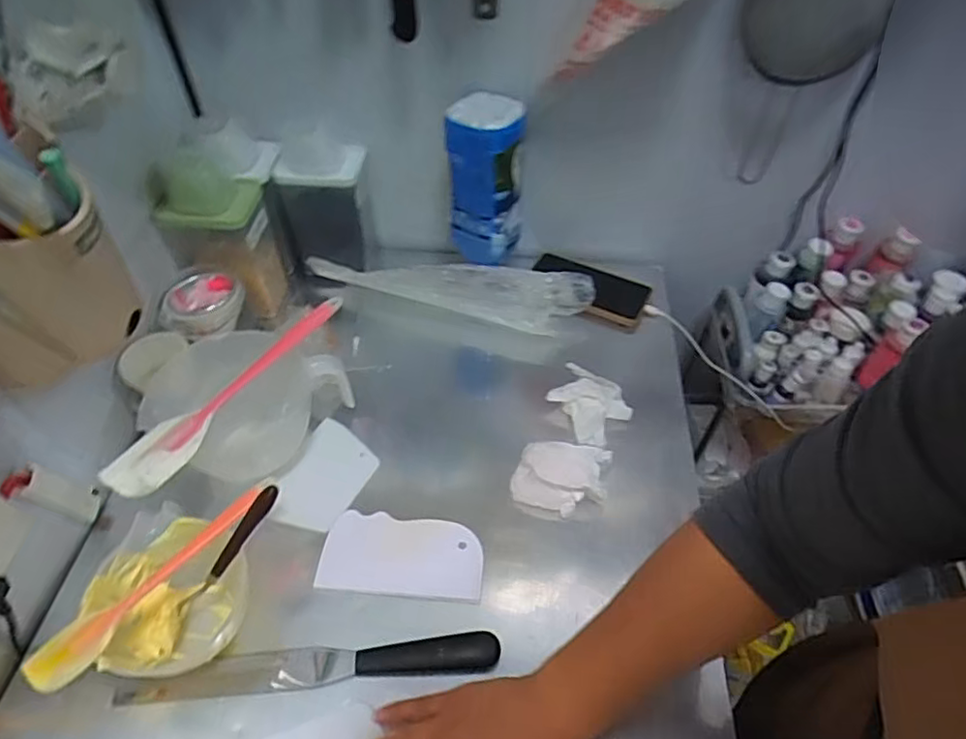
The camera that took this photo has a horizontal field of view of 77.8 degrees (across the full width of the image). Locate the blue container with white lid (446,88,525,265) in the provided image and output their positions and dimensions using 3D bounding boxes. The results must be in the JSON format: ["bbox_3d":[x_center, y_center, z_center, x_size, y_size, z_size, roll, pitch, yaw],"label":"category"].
[{"bbox_3d":[0.004,-0.220,0.724,0.088,0.175,0.077,0,52,1],"label":"blue container with white lid"}]

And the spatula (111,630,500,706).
[{"bbox_3d":[-0.143,0.257,0.513,0.309,0.025,0.031,-4,52,-3],"label":"spatula"}]

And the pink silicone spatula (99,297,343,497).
[{"bbox_3d":[-0.238,0.007,0.568,0.061,0.022,0.265,24,56,19],"label":"pink silicone spatula"}]

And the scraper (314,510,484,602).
[{"bbox_3d":[-0.075,0.175,0.569,0.149,0.011,0.075,6,51,0],"label":"scraper"}]

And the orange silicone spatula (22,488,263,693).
[{"bbox_3d":[-0.262,0.170,0.484,0.032,0.022,0.195,31,58,23],"label":"orange silicone spatula"}]

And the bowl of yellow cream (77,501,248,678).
[{"bbox_3d":[-0.267,0.194,0.510,0.115,0.073,0.122,0,52,1],"label":"bowl of yellow cream"}]

